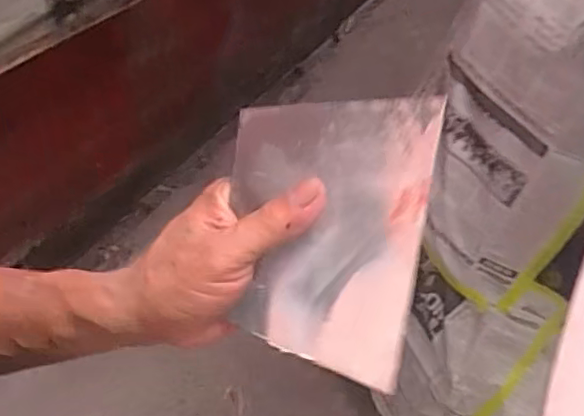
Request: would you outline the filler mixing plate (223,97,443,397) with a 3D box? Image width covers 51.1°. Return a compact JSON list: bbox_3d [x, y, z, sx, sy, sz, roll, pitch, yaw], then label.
[{"bbox_3d":[0.015,0.012,0.307,0.096,0.137,0.009,11,11,15],"label":"filler mixing plate"}]

